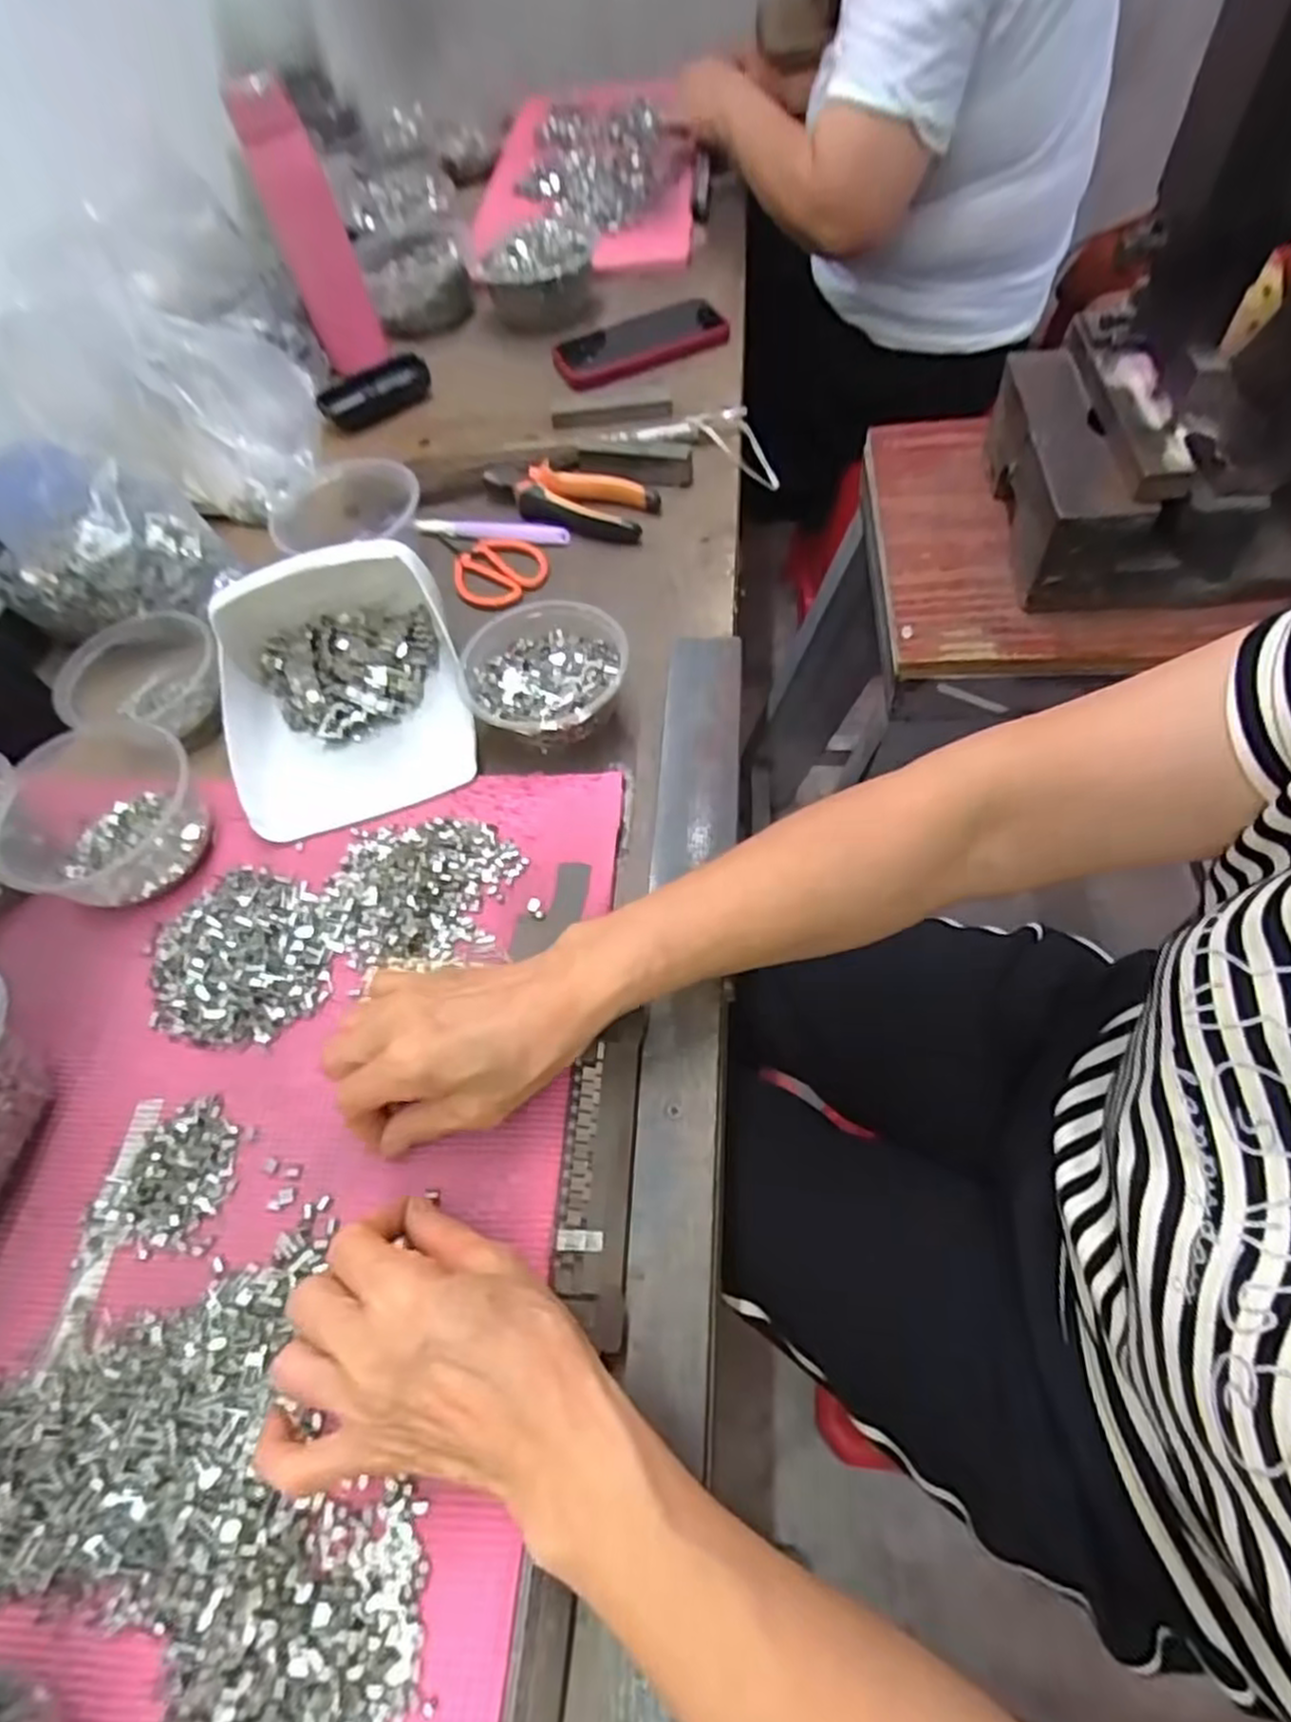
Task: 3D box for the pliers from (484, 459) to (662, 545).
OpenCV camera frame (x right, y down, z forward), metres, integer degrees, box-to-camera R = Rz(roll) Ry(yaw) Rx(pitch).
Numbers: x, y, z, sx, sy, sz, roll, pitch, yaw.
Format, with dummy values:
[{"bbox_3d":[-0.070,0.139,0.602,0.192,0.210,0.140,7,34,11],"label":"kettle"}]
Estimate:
[{"bbox_3d":[-0.067,-0.301,0.633,0.153,0.019,0.061,18,63,18],"label":"pliers"}]

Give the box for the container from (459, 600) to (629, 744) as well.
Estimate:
[{"bbox_3d":[-0.064,-0.116,0.498,0.103,0.048,0.099,-4,58,6],"label":"container"}]

